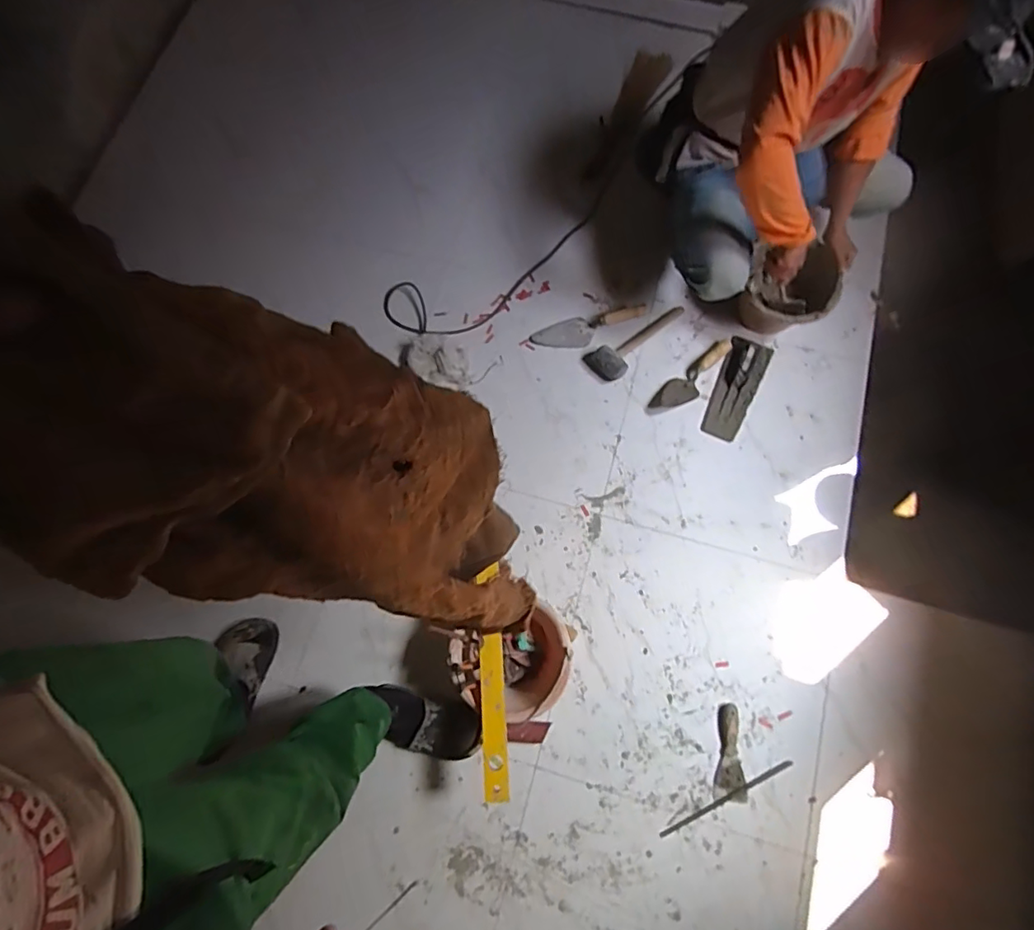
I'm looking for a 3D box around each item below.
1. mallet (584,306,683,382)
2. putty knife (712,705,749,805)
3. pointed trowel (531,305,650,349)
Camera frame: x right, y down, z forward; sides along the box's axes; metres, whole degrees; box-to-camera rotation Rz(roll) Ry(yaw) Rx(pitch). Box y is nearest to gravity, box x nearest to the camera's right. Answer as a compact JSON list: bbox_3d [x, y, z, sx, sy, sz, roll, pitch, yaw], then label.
[{"bbox_3d":[0.343,-0.334,1.473,0.334,0.054,0.109,-29,75,-7],"label":"mallet"},{"bbox_3d":[0.466,0.637,1.213,0.067,0.015,0.195,-1,74,1],"label":"putty knife"},{"bbox_3d":[0.194,-0.381,1.491,0.324,0.043,0.092,-21,75,-5],"label":"pointed trowel"}]

